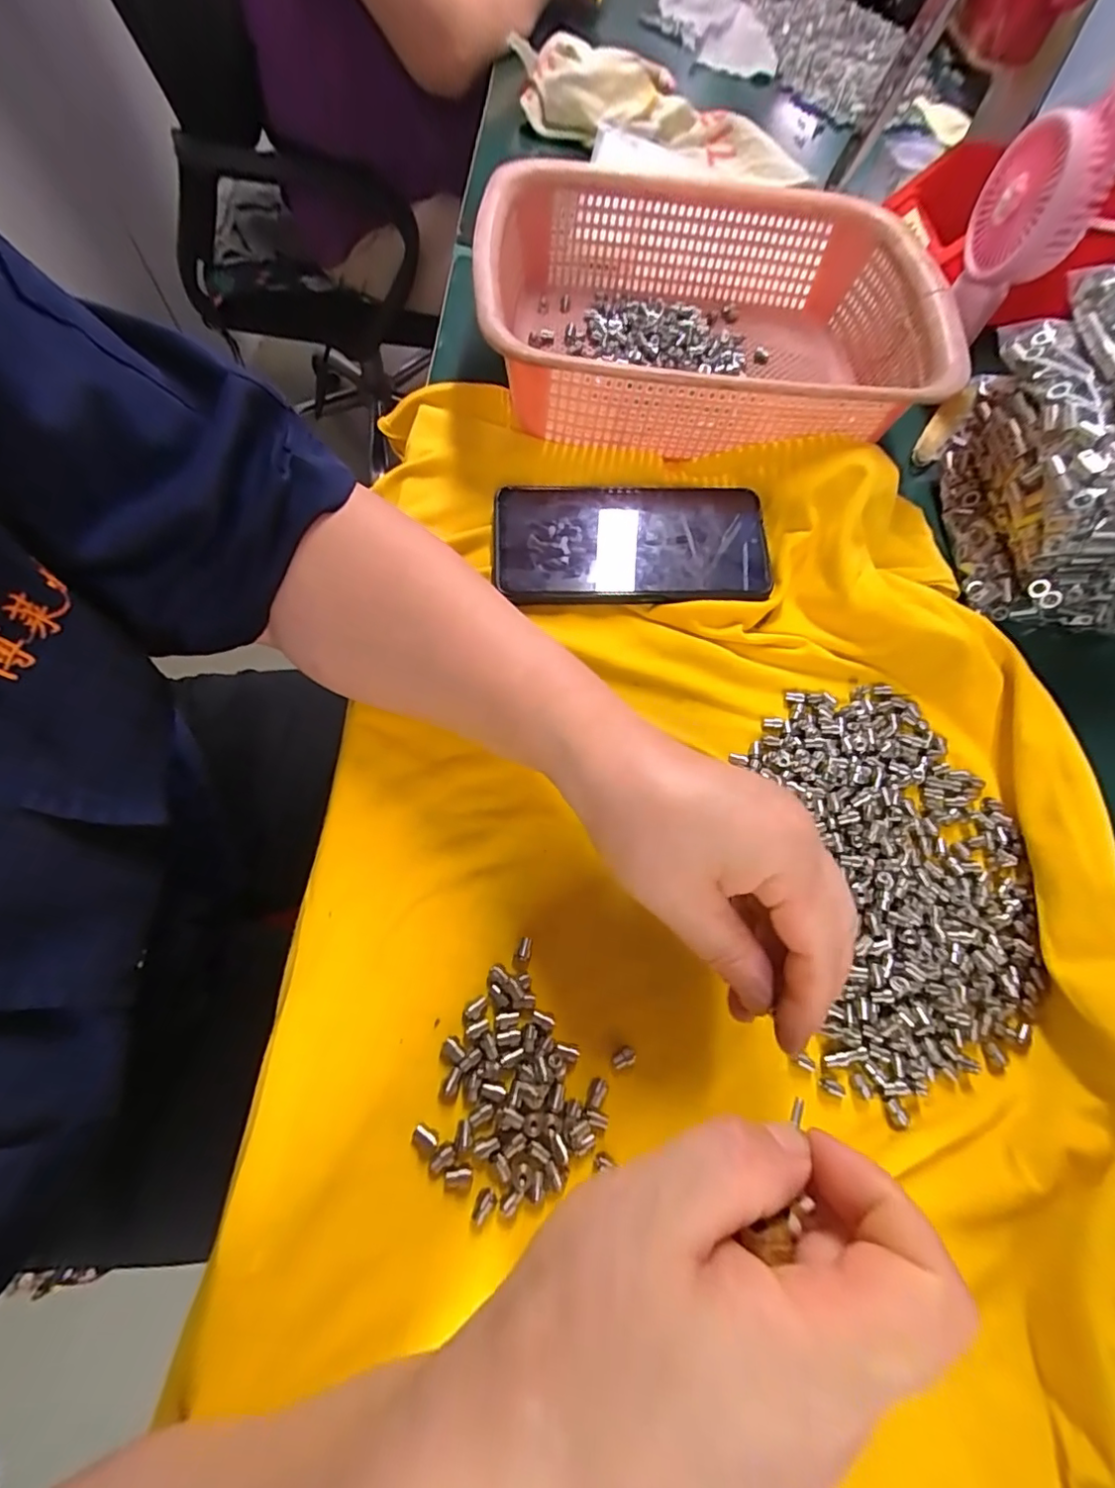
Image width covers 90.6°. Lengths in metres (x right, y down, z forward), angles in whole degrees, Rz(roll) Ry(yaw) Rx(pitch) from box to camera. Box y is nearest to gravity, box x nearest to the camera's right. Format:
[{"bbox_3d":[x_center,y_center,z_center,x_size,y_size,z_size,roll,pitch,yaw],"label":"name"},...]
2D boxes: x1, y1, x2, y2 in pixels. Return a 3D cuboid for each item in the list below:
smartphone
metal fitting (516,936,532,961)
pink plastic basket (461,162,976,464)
[{"bbox_3d":[0.044,-0.121,0.328,0.161,0.011,0.078,1,66,-5],"label":"smartphone"},{"bbox_3d":[-0.014,0.091,0.244,0.006,0.004,0.010,20,68,5],"label":"metal fitting"},{"bbox_3d":[0.098,-0.287,0.368,0.281,0.069,0.218,5,66,-3],"label":"pink plastic basket"}]

